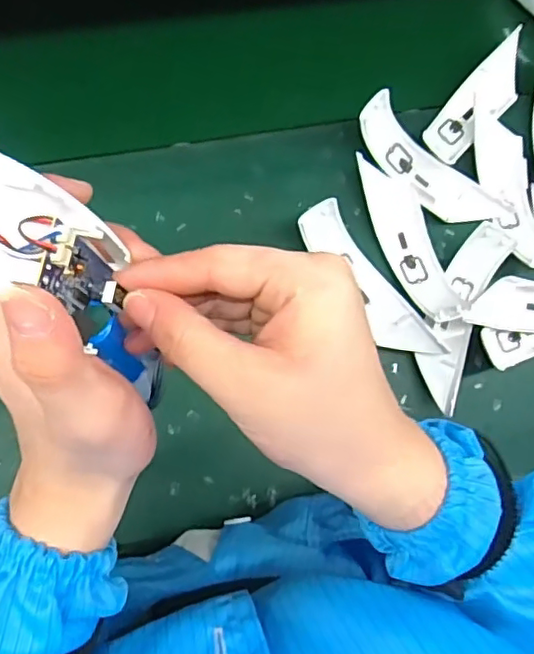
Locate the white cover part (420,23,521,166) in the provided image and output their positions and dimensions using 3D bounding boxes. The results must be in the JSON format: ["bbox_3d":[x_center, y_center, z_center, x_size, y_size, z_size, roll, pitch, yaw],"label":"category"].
[{"bbox_3d":[0.216,-0.231,0.609,0.049,0.025,0.143,42,78,0],"label":"white cover part"}]

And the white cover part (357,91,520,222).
[{"bbox_3d":[0.162,-0.151,0.586,0.175,0.044,0.053,35,79,-2],"label":"white cover part"}]

